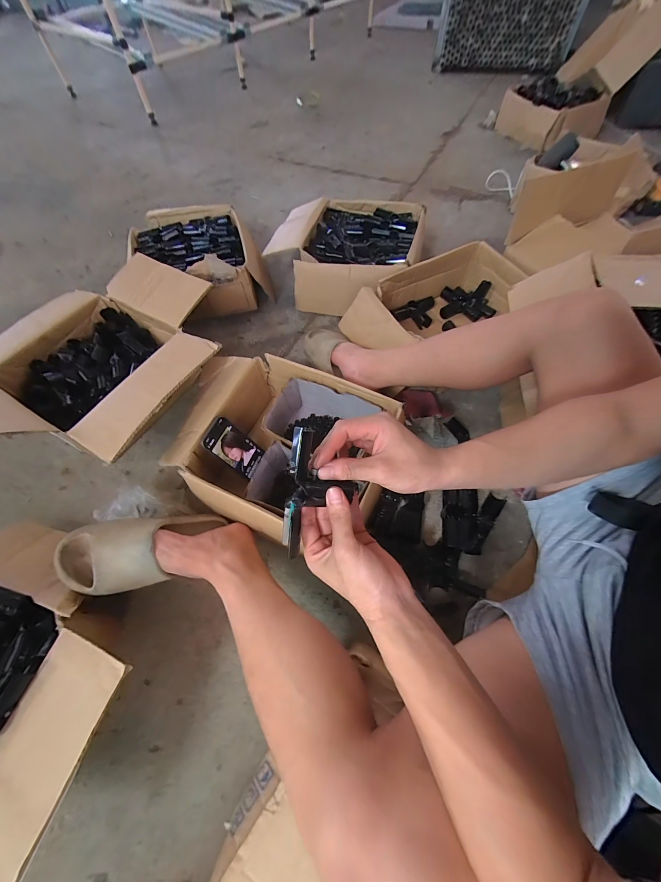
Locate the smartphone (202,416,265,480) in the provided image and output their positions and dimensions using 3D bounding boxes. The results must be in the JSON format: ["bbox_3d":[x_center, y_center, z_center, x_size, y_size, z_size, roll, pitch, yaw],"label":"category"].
[{"bbox_3d":[-0.188,0.014,0.605,0.010,0.133,0.070,4,60,38],"label":"smartphone"}]

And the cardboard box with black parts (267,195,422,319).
[{"bbox_3d":[0.044,-0.558,0.932,0.426,0.141,0.384,13,62,9],"label":"cardboard box with black parts"}]

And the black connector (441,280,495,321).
[{"bbox_3d":[0.384,-0.392,0.856,0.142,0.056,0.105,10,61,7],"label":"black connector"}]

